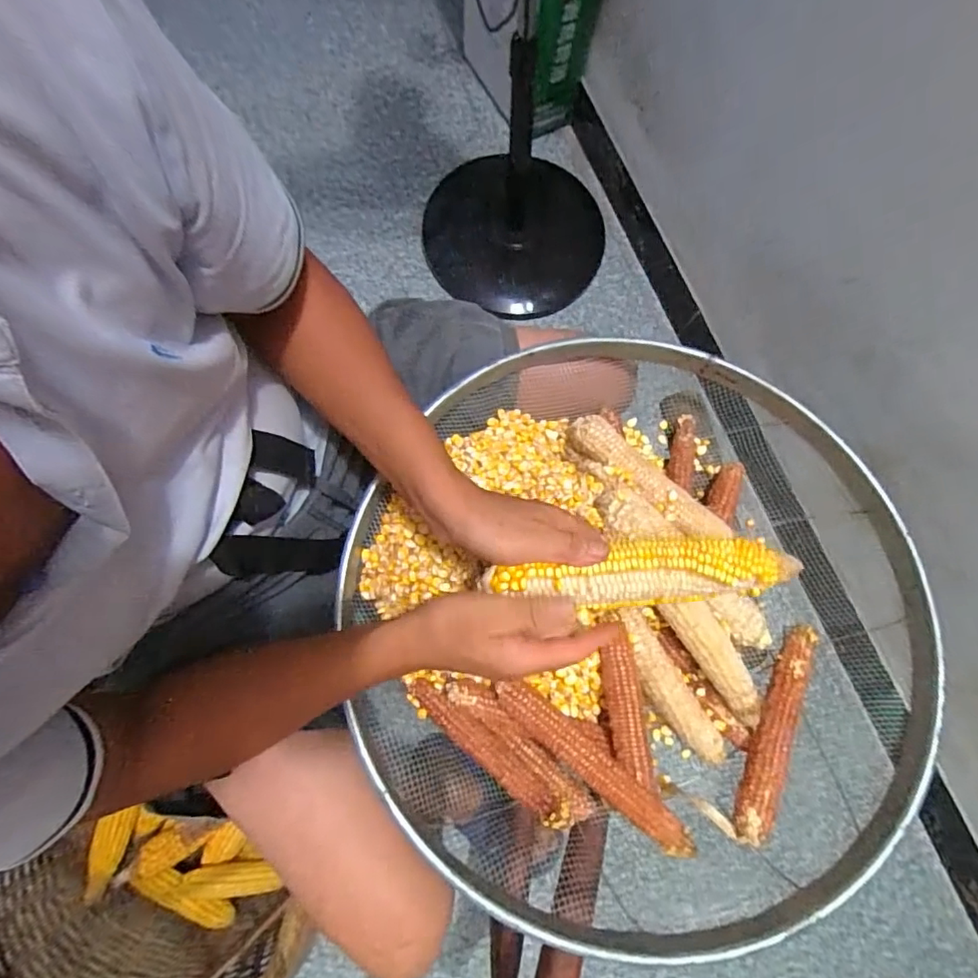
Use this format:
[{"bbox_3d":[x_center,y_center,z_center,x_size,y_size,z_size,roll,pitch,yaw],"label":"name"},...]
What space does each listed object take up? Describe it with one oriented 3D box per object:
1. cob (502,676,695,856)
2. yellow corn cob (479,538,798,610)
[{"bbox_3d":[0.087,0.240,0.460,0.198,0.044,0.038,41,79,4],"label":"cob"},{"bbox_3d":[0.114,0.065,0.404,0.231,0.040,0.046,-3,76,-3],"label":"yellow corn cob"}]

